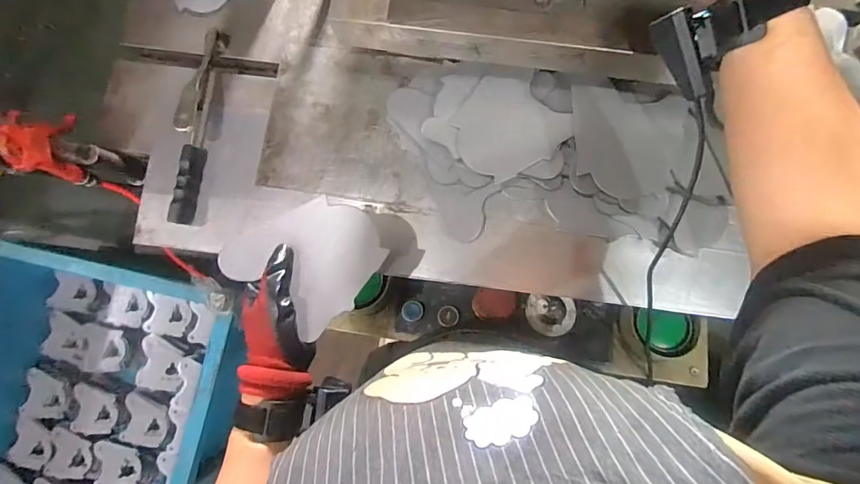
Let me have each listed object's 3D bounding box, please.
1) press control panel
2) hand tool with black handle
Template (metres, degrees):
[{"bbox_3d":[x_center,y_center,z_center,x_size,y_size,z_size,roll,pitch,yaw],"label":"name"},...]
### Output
[{"bbox_3d":[0.107,0.109,0.598,0.518,0.048,0.093,8,83,5],"label":"press control panel"},{"bbox_3d":[-0.305,-0.156,0.568,0.024,0.055,0.262,7,83,4],"label":"hand tool with black handle"}]

